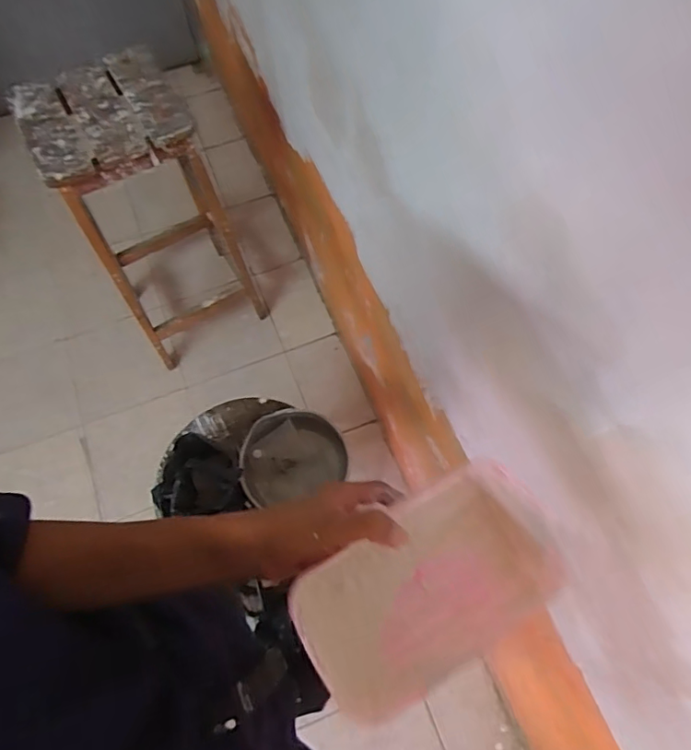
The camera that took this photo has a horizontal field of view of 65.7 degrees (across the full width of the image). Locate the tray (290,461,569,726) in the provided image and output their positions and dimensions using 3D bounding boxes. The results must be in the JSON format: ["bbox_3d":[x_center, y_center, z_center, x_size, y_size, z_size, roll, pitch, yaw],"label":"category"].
[{"bbox_3d":[0.064,0.169,0.421,0.204,0.048,0.119,-30,67,-11],"label":"tray"}]

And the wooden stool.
[{"bbox_3d":[-0.466,-0.389,1.359,0.327,0.699,0.340,-27,66,-10],"label":"wooden stool"}]

